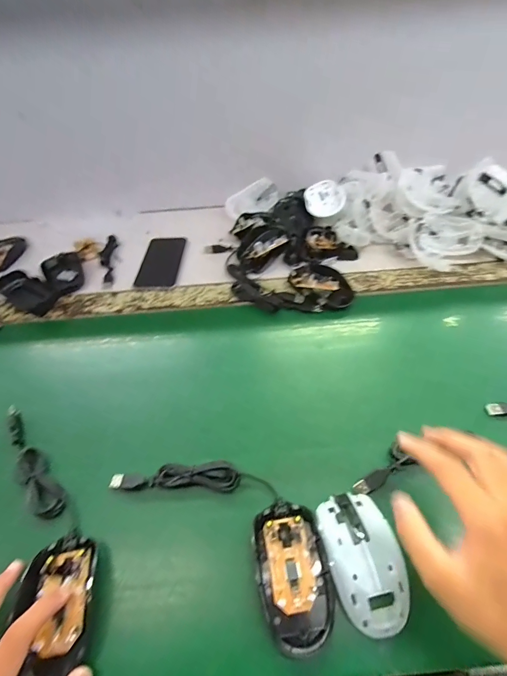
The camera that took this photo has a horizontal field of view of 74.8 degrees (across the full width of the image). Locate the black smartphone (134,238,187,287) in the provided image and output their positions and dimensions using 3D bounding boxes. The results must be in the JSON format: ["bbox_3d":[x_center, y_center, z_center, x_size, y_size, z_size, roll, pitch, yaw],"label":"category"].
[{"bbox_3d":[-0.158,-0.131,0.569,0.061,0.015,0.123,0,45,5],"label":"black smartphone"}]

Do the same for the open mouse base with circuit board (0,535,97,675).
[{"bbox_3d":[-0.164,0.227,0.268,0.057,0.019,0.111,-7,51,-4],"label":"open mouse base with circuit board"}]

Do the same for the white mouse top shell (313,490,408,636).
[{"bbox_3d":[0.094,0.185,0.281,0.061,0.024,0.100,-10,45,-4],"label":"white mouse top shell"}]

